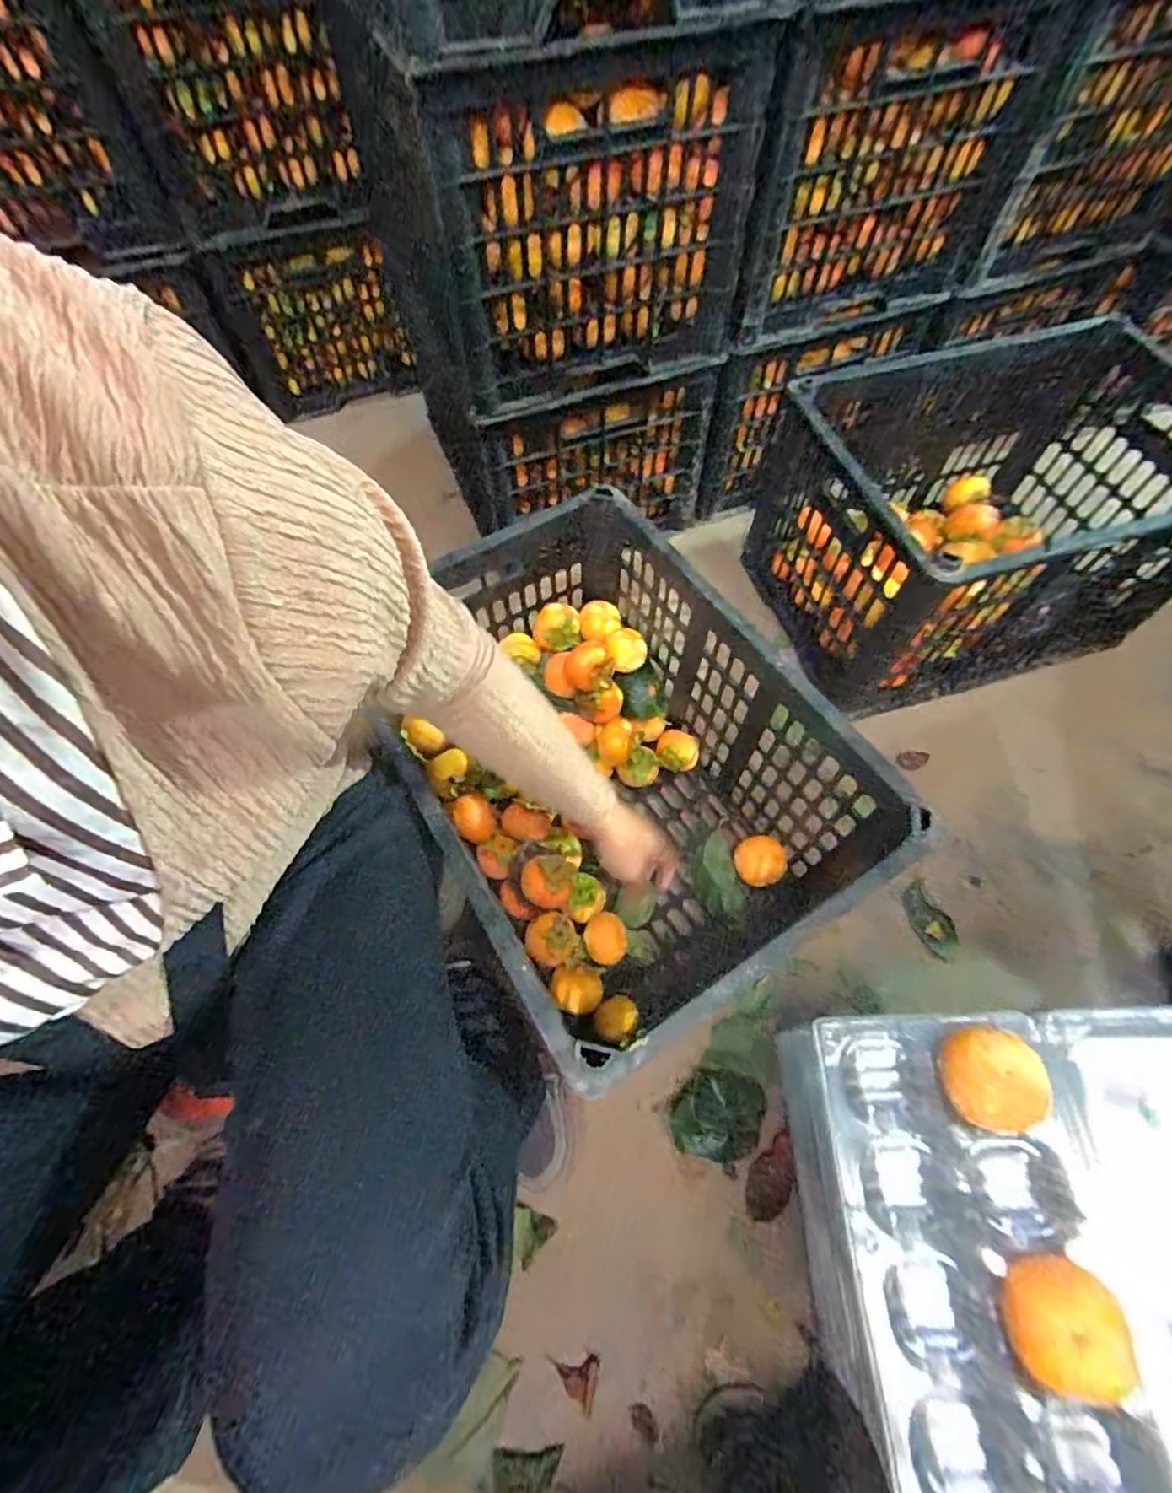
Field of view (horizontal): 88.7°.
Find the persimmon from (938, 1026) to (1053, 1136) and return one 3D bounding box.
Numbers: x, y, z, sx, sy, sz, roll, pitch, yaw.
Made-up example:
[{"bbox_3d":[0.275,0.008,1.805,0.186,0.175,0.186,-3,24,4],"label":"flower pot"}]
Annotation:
[{"bbox_3d":[0.257,0.215,0.387,0.051,0.053,0.059,-1,62,0],"label":"persimmon"}]

